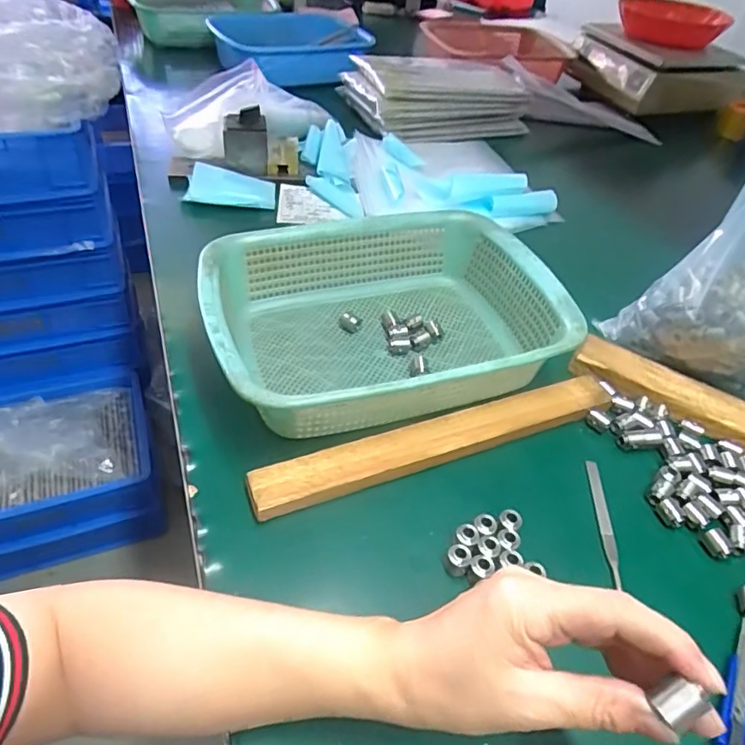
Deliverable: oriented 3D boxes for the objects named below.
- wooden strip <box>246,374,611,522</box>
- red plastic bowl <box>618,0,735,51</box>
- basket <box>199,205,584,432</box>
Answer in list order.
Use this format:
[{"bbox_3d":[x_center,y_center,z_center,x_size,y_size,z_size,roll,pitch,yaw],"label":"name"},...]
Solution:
[{"bbox_3d":[0.059,0.051,0.433,0.311,0.013,0.035,-14,49,-20],"label":"wooden strip"},{"bbox_3d":[0.575,-0.675,1.054,0.188,0.051,0.188,23,47,15],"label":"red plastic bowl"},{"bbox_3d":[0.008,-0.049,0.484,0.290,0.069,0.216,-12,48,-18],"label":"basket"}]

